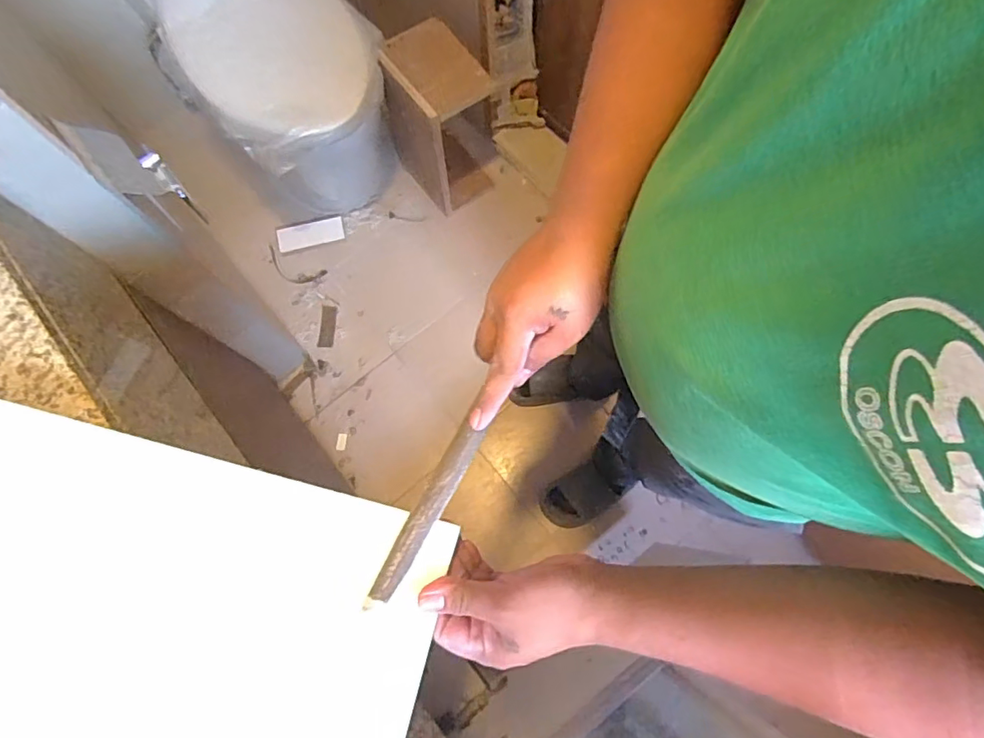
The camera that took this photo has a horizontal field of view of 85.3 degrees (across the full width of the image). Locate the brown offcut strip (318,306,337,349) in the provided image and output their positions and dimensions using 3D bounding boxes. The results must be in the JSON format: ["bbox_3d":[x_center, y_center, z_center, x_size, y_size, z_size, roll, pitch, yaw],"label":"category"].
[{"bbox_3d":[-0.436,-0.114,1.419,0.038,0.008,0.117,0,73,1],"label":"brown offcut strip"}]

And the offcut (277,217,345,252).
[{"bbox_3d":[-0.501,-0.374,1.473,0.180,0.018,0.078,-12,74,-2],"label":"offcut"}]

